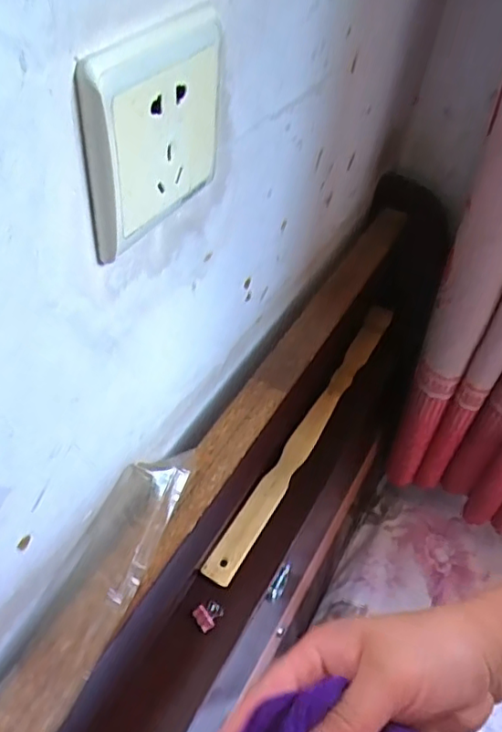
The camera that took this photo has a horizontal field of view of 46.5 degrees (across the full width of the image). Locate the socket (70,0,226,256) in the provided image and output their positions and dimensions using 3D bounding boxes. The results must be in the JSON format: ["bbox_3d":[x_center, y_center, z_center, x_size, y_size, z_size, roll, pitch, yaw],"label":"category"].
[{"bbox_3d":[-0.040,-0.103,0.254,0.013,0.081,0.085,24,50,14],"label":"socket"}]

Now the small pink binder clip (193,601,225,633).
[{"bbox_3d":[-0.037,0.219,0.514,0.024,0.006,0.021,-25,56,-26],"label":"small pink binder clip"}]

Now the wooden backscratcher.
[{"bbox_3d":[0.071,0.062,0.661,0.029,0.018,0.417,26,51,16],"label":"wooden backscratcher"}]

